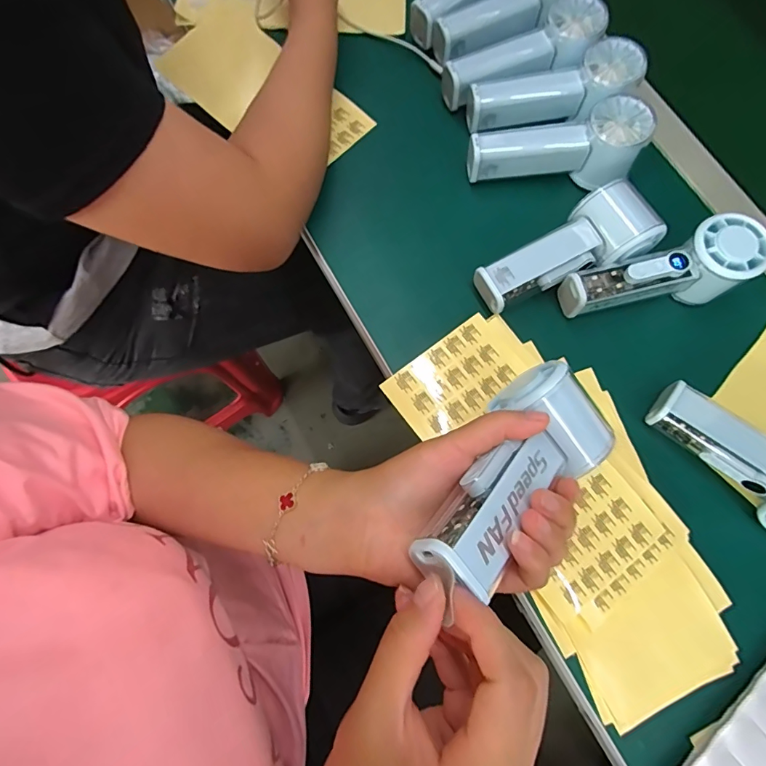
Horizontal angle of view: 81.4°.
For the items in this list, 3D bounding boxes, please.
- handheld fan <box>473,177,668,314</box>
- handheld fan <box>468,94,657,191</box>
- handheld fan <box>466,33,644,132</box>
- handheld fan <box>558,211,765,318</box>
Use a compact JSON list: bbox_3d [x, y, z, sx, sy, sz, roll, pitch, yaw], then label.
[{"bbox_3d":[0.154,-0.105,0.374,0.146,0.049,0.061,-31,77,-10],"label":"handheld fan"},{"bbox_3d":[0.154,-0.208,0.398,0.152,0.052,0.050,-9,74,-5],"label":"handheld fan"},{"bbox_3d":[0.157,-0.269,0.410,0.157,0.041,0.051,-13,74,8],"label":"handheld fan"},{"bbox_3d":[0.228,-0.086,0.369,0.147,0.060,0.051,-16,75,-7],"label":"handheld fan"}]

